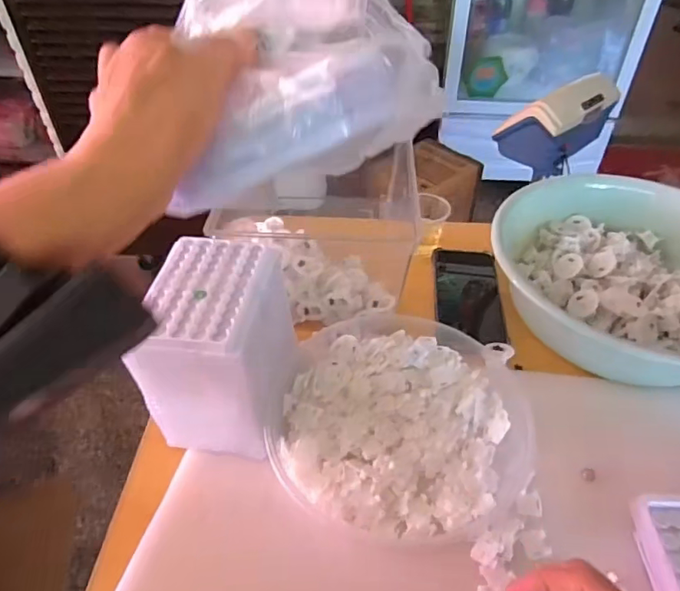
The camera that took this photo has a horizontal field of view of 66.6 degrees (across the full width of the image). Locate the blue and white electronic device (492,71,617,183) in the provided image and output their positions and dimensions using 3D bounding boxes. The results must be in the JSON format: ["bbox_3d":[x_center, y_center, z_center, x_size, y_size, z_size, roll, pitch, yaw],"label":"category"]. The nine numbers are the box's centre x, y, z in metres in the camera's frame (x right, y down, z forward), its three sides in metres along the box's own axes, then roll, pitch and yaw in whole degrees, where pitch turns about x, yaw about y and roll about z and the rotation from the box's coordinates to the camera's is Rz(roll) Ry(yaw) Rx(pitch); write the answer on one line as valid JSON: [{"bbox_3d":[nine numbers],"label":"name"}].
[{"bbox_3d":[0.451,-0.360,1.079,0.241,0.147,0.134,-35,54,-30],"label":"blue and white electronic device"}]

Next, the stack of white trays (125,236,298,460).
[{"bbox_3d":[-0.102,0.045,0.459,0.107,0.135,0.130,7,45,7],"label":"stack of white trays"}]

